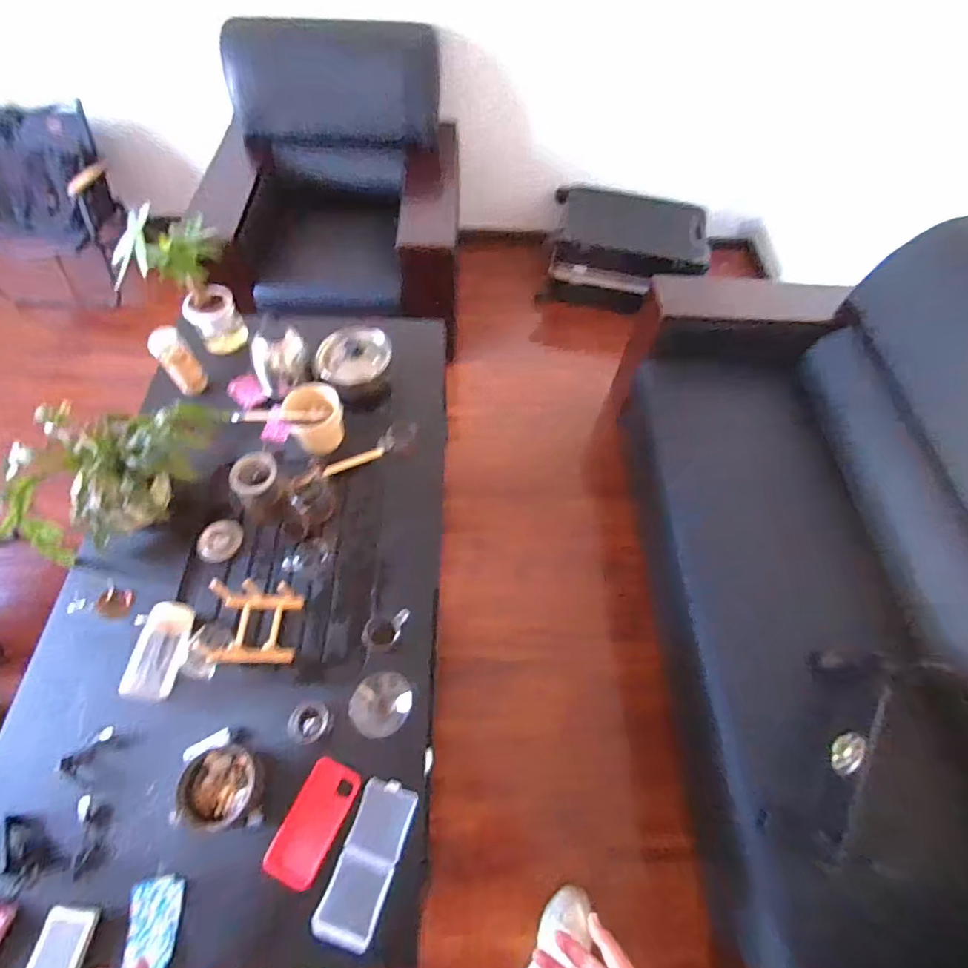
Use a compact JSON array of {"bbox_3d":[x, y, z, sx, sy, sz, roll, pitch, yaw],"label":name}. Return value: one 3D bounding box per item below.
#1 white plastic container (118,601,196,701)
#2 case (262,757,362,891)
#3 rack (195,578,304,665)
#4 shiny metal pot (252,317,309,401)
[{"bbox_3d":[-0.555,0.282,0.839,0.072,0.038,0.159,5,61,1],"label":"white plastic container"},{"bbox_3d":[-0.263,0.523,0.762,0.084,0.018,0.164,23,65,9],"label":"case"},{"bbox_3d":[-0.416,0.244,0.865,0.145,0.098,0.132,2,61,-1],"label":"rack"},{"bbox_3d":[-0.474,-0.291,1.120,0.124,0.126,0.117,1,61,-1],"label":"shiny metal pot"}]

